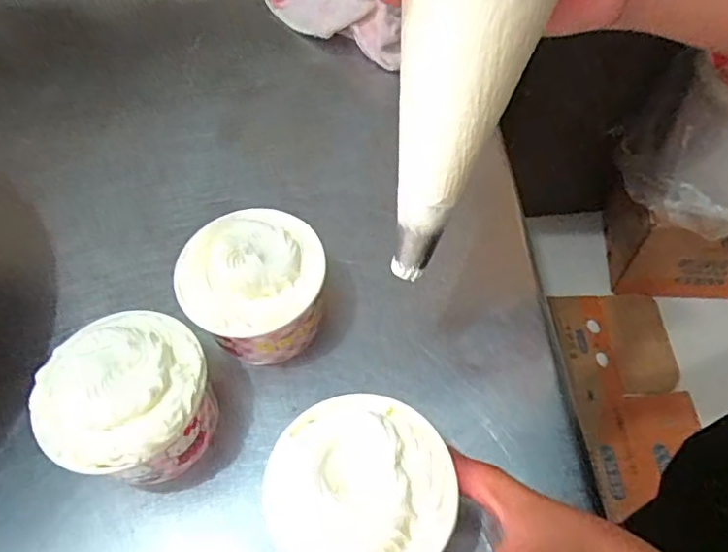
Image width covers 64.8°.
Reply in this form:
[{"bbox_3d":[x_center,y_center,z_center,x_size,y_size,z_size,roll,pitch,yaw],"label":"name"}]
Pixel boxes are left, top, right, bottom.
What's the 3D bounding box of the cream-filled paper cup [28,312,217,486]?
[{"bbox_3d":[-0.113,0.061,0.285,0.076,0.059,0.077,-1,57,2],"label":"cream-filled paper cup"}]

